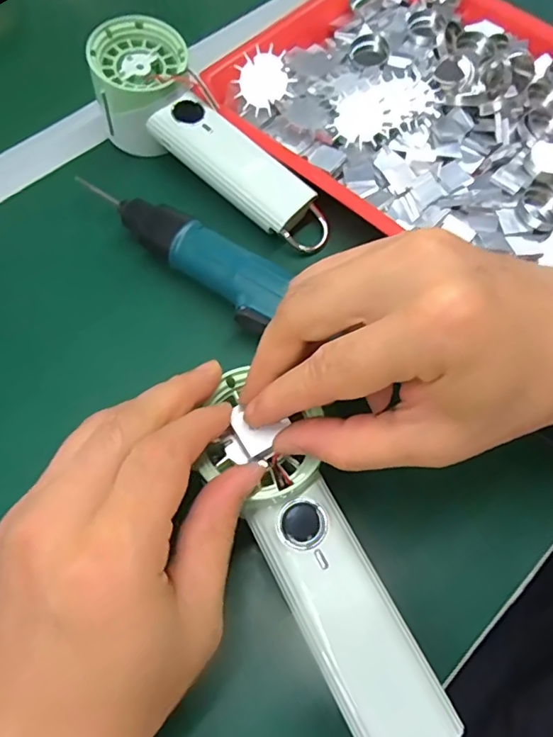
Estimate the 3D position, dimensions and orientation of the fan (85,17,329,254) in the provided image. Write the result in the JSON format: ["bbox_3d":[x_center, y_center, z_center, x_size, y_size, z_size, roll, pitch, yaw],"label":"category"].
[{"bbox_3d":[-0.045,-0.147,0.352,0.190,0.052,0.061,42,71,3],"label":"fan"}]

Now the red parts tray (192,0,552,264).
[{"bbox_3d":[0.136,-0.183,0.370,0.345,0.034,0.246,36,70,14],"label":"red parts tray"}]

